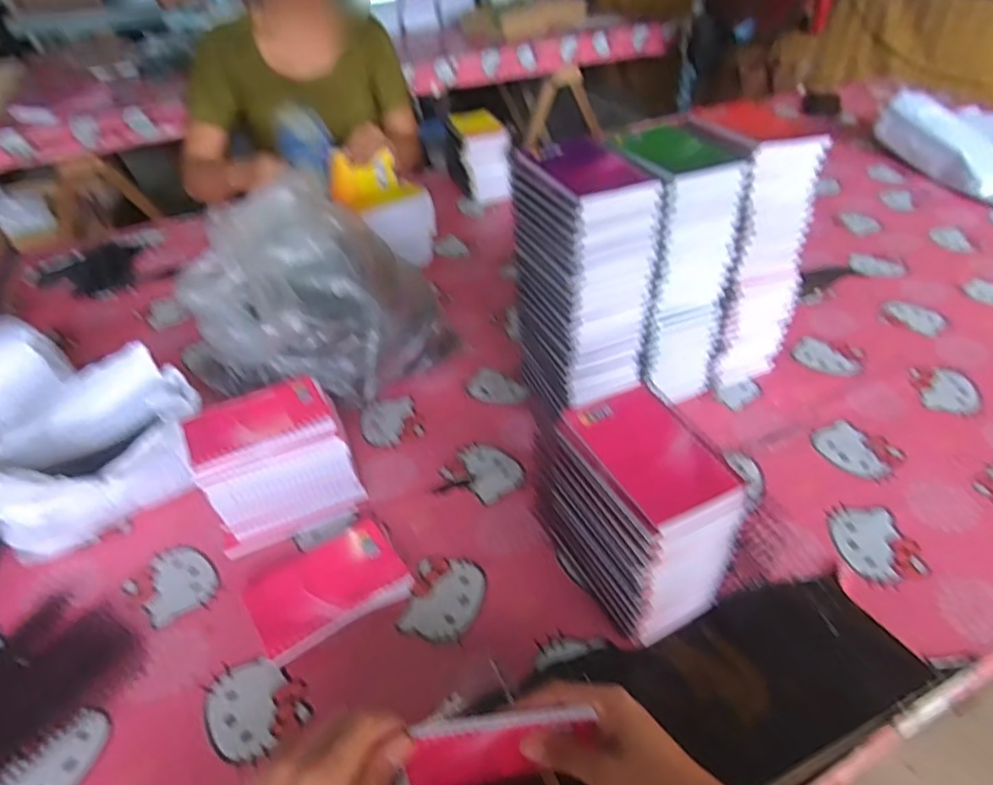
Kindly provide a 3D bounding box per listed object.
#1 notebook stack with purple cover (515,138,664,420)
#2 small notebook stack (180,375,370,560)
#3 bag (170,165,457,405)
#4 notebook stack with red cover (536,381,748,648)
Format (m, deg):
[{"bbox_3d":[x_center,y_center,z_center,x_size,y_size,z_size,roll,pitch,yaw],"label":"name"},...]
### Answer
[{"bbox_3d":[0.089,-0.098,0.664,0.093,0.292,0.126,-20,45,-19],"label":"notebook stack with purple cover"},{"bbox_3d":[-0.220,0.068,0.623,0.143,0.112,0.107,-19,44,-18],"label":"small notebook stack"},{"bbox_3d":[-0.237,-0.113,0.761,0.287,0.205,0.237,20,46,25],"label":"bag"},{"bbox_3d":[0.120,0.106,0.523,0.088,0.164,0.134,-21,45,-19],"label":"notebook stack with red cover"}]

